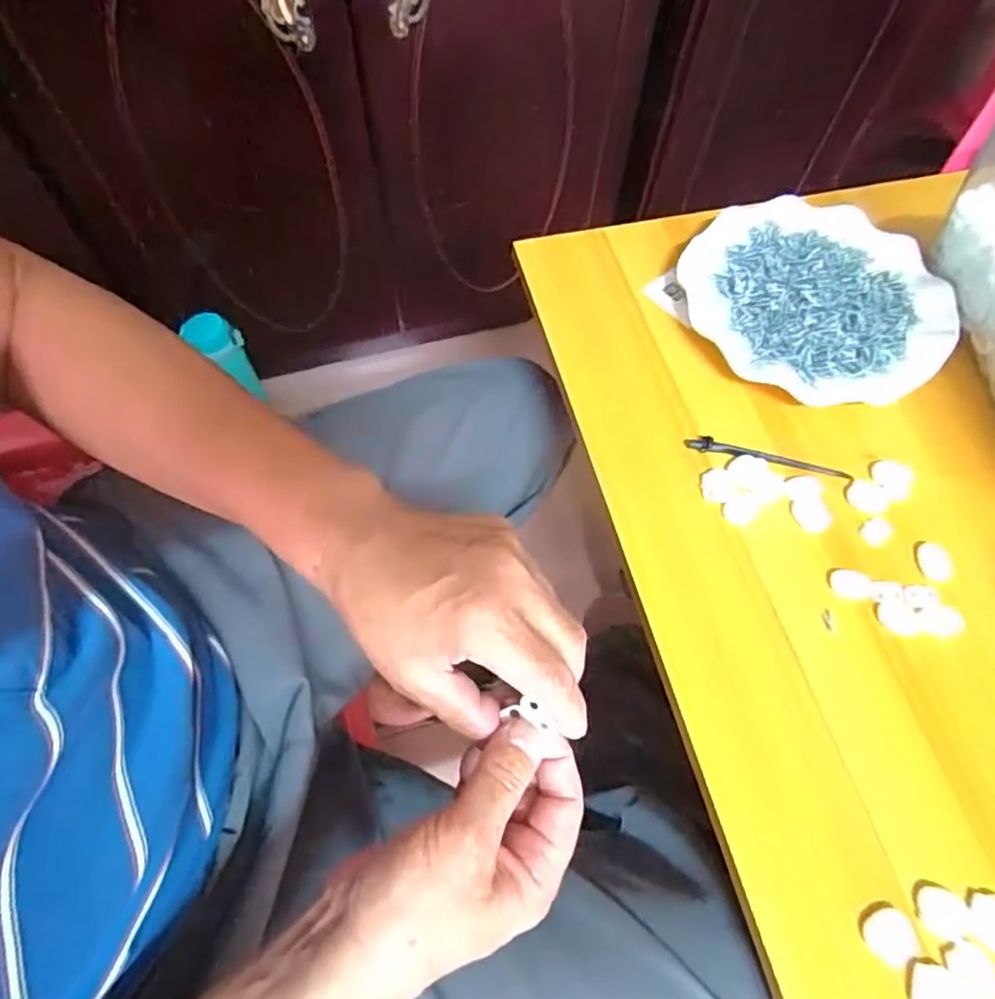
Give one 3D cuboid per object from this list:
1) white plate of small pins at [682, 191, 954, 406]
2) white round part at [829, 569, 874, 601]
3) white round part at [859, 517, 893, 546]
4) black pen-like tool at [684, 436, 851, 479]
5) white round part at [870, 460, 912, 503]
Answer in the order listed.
[{"bbox_3d":[0.229,-0.149,0.460,0.181,0.022,0.180,1,65,-2],"label":"white plate of small pins"},{"bbox_3d":[0.212,0.050,0.376,0.024,0.004,0.018,9,65,2],"label":"white round part"},{"bbox_3d":[0.237,0.019,0.395,0.020,0.004,0.017,-34,71,-16],"label":"white round part"},{"bbox_3d":[0.177,-0.028,0.414,0.105,0.004,0.010,11,65,3],"label":"black pen-like tool"},{"bbox_3d":[0.255,-0.014,0.406,0.024,0.004,0.026,1,65,-2],"label":"white round part"}]

